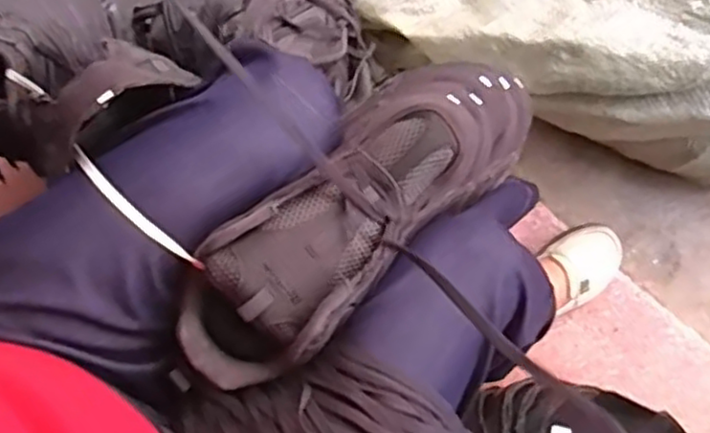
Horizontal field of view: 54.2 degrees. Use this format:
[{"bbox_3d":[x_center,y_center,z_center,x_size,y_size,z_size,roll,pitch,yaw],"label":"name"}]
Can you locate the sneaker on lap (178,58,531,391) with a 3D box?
[{"bbox_3d":[0.014,-0.016,0.499,0.329,0.113,0.105,-40,83,-20],"label":"sneaker on lap"}]

